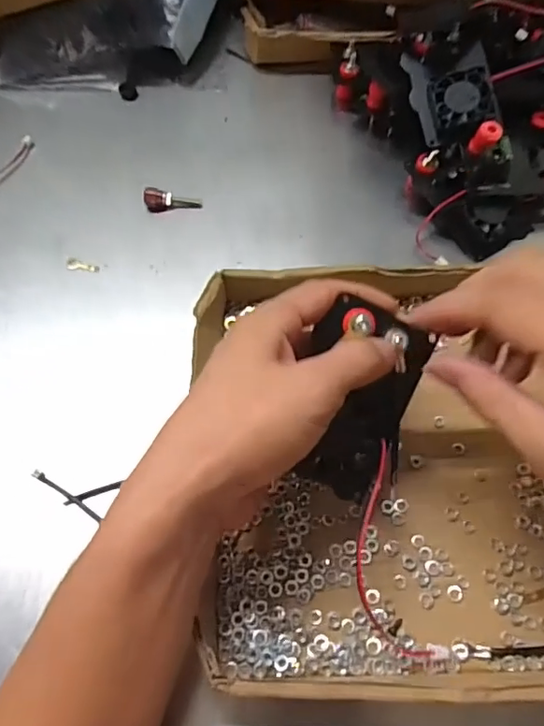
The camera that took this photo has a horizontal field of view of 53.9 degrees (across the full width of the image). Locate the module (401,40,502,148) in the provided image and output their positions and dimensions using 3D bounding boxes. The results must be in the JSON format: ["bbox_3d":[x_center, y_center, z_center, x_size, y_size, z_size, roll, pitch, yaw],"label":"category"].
[{"bbox_3d":[0.129,-0.195,0.383,0.057,0.015,0.072,-10,80,6],"label":"module"}]

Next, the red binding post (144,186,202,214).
[{"bbox_3d":[-0.076,-0.123,0.405,0.042,0.013,0.014,6,63,5],"label":"red binding post"}]

